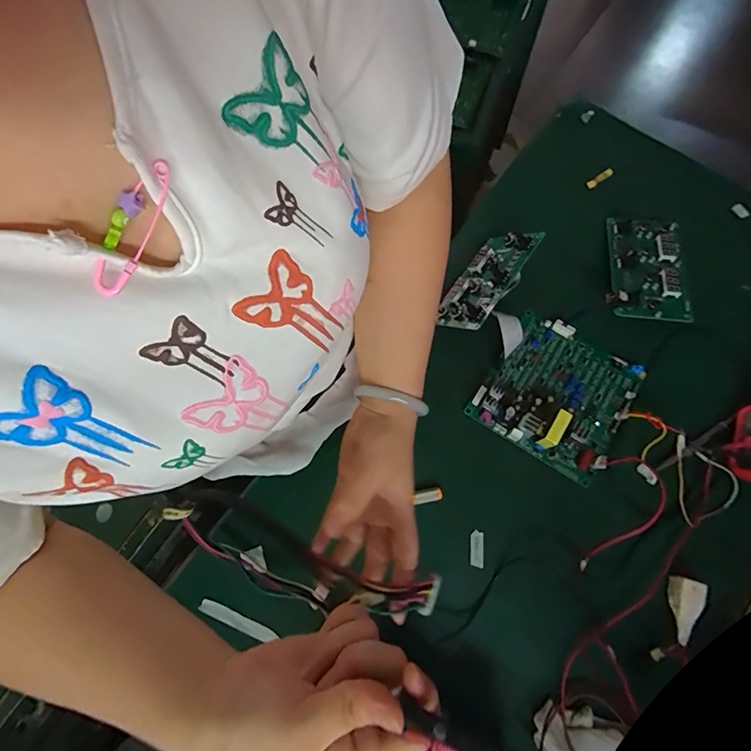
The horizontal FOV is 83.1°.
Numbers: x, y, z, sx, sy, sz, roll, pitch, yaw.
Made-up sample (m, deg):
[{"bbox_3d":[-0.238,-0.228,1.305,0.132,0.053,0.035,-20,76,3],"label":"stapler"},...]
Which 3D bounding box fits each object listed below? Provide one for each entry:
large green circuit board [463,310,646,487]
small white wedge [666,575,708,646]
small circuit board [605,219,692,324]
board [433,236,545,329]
[{"bbox_3d":[0.240,0.018,0.550,0.176,0.050,0.179,33,77,9],"label":"large green circuit board"},{"bbox_3d":[0.345,0.262,0.474,0.025,0.029,0.066,15,75,5],"label":"small white wedge"},{"bbox_3d":[0.373,-0.152,0.590,0.098,0.029,0.162,5,75,2],"label":"small circuit board"},{"bbox_3d":[0.147,-0.131,0.578,0.157,0.022,0.086,-53,39,-9],"label":"board"}]

